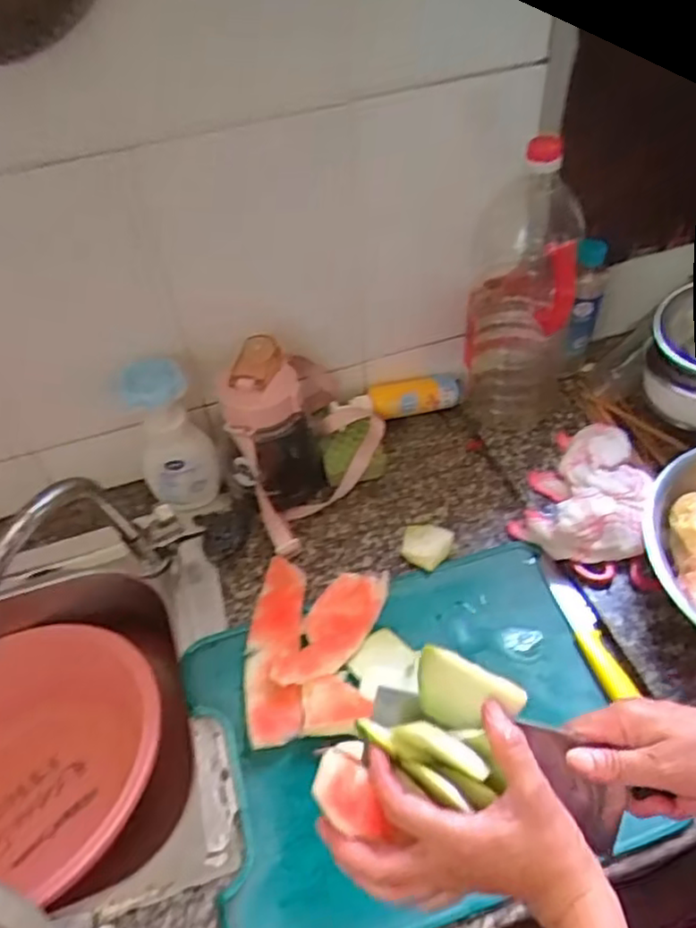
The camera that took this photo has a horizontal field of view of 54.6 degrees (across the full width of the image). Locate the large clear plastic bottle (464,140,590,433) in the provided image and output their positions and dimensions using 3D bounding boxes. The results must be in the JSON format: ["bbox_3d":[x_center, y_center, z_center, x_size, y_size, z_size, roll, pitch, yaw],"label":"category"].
[{"bbox_3d":[0.183,-0.175,0.707,0.102,0.298,0.090,3,49,8],"label":"large clear plastic bottle"}]

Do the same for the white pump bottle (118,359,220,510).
[{"bbox_3d":[-0.191,-0.028,0.718,0.073,0.173,0.056,-27,52,-18],"label":"white pump bottle"}]

